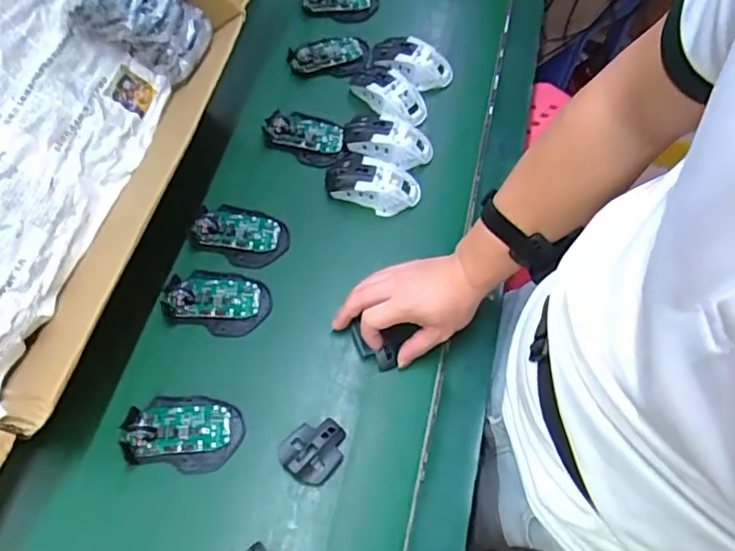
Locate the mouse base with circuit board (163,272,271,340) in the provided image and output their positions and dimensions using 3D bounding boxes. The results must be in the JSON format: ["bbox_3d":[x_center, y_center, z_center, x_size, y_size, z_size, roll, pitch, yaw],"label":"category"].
[{"bbox_3d":[-0.170,0.026,0.646,0.114,0.020,0.070,9,65,3],"label":"mouse base with circuit board"}]

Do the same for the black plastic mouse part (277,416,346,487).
[{"bbox_3d":[-0.051,0.174,0.579,0.056,0.019,0.066,41,70,16],"label":"black plastic mouse part"}]

